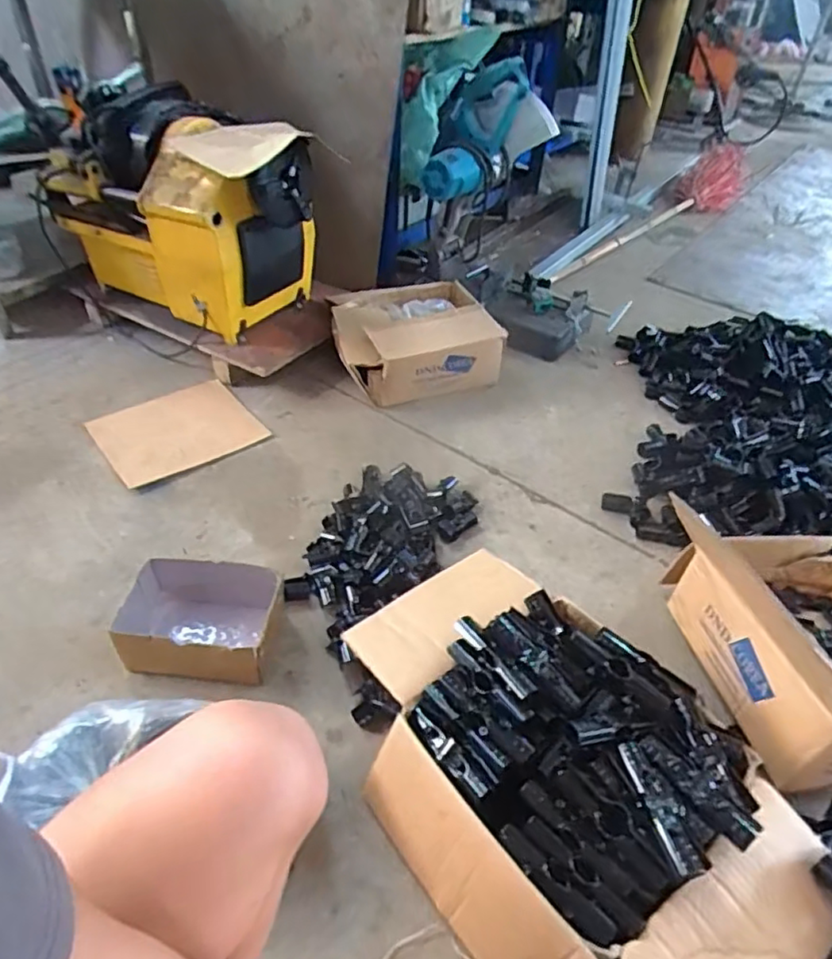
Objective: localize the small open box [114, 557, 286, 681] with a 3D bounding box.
[{"bbox_3d":[-0.313,0.203,0.904,0.213,0.090,0.149,6,42,2],"label":"small open box"}]

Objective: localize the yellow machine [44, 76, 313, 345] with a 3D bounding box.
[{"bbox_3d":[-0.521,-0.604,1.409,0.610,0.405,0.278,24,46,21],"label":"yellow machine"}]

